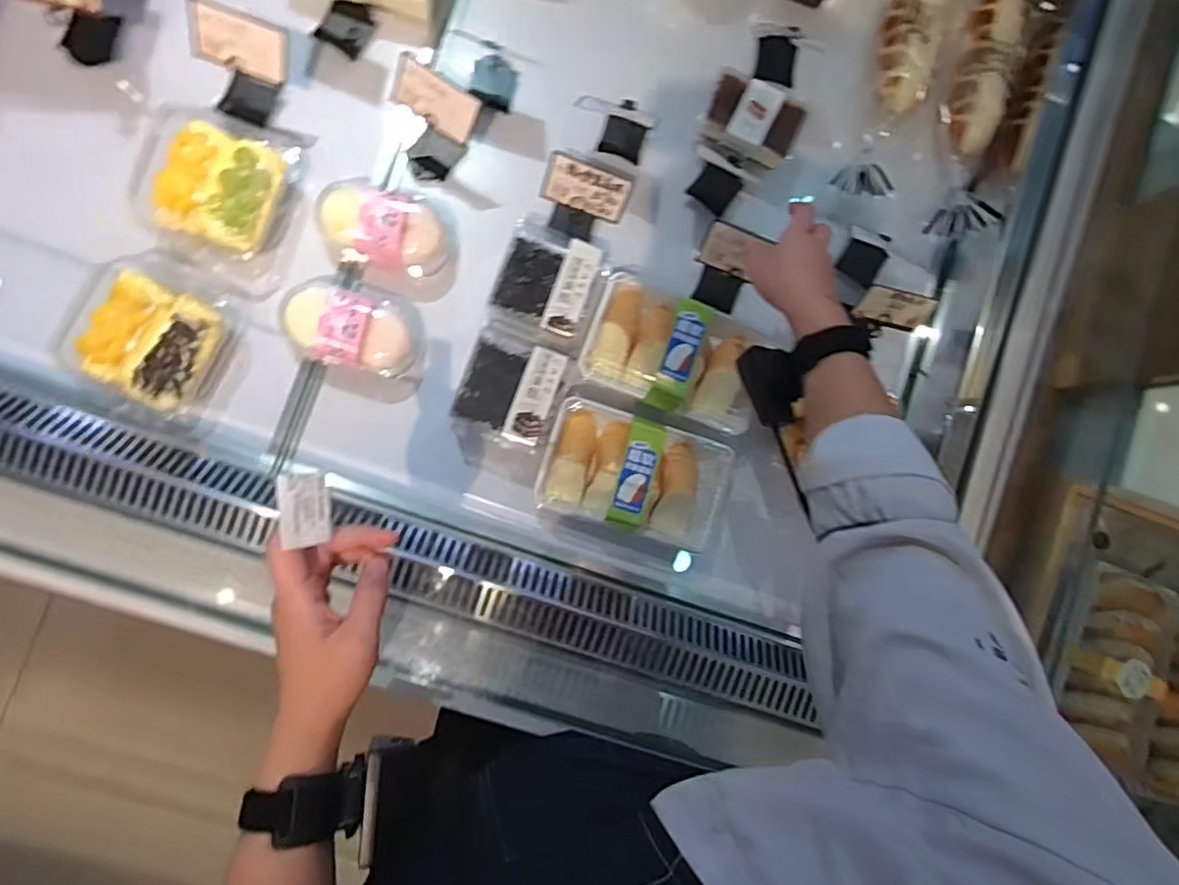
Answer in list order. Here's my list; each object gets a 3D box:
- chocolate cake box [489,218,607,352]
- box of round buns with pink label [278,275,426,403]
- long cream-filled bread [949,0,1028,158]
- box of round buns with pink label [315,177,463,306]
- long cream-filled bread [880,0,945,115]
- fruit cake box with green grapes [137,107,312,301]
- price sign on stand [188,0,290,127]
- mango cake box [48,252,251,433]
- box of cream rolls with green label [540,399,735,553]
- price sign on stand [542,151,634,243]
[{"bbox_3d":[-0.048,-0.178,0.699,0.116,0.062,0.129,19,86,-6],"label":"chocolate cake box"},{"bbox_3d":[-0.264,-0.117,0.692,0.160,0.078,0.115,17,86,-6],"label":"box of round buns with pink label"},{"bbox_3d":[0.488,-0.463,0.772,0.067,0.042,0.229,17,86,-6],"label":"long cream-filled bread"},{"bbox_3d":[-0.222,-0.232,0.692,0.151,0.059,0.124,20,86,-6],"label":"box of round buns with pink label"},{"bbox_3d":[0.391,-0.505,0.765,0.055,0.036,0.194,11,87,-6],"label":"long cream-filled bread"},{"bbox_3d":[-0.402,-0.271,0.685,0.157,0.061,0.183,19,86,-6],"label":"fruit cake box with green grapes"},{"bbox_3d":[-0.363,-0.398,0.675,0.092,0.103,0.060,13,87,-6],"label":"price sign on stand"},{"bbox_3d":[-0.458,-0.112,0.667,0.149,0.057,0.164,22,86,-6],"label":"mango cake box"},{"bbox_3d":[0.058,0.039,0.709,0.219,0.077,0.132,17,86,-6],"label":"box of cream rolls with green label"},{"bbox_3d":[-0.008,-0.265,0.702,0.091,0.091,0.054,17,86,-6],"label":"price sign on stand"}]

